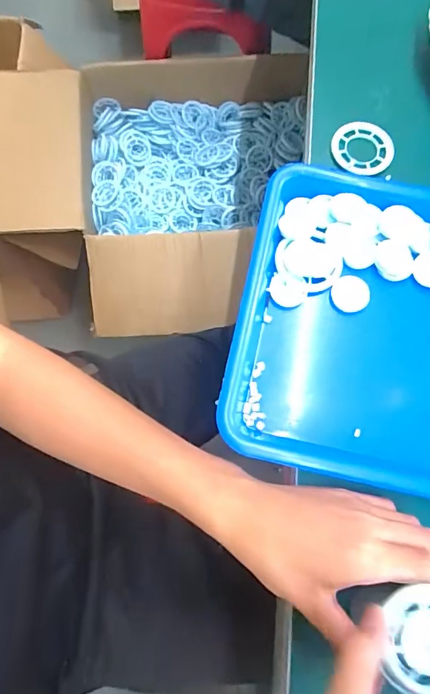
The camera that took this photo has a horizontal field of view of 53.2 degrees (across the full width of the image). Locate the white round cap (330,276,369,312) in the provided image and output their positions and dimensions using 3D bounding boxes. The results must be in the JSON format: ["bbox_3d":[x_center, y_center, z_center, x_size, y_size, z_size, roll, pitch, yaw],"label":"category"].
[{"bbox_3d":[0.116,-0.045,0.366,0.031,0.004,0.032,35,85,0],"label":"white round cap"}]

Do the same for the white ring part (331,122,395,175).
[{"bbox_3d":[0.141,-0.190,0.410,0.059,0.008,0.054,5,75,0],"label":"white ring part"}]

